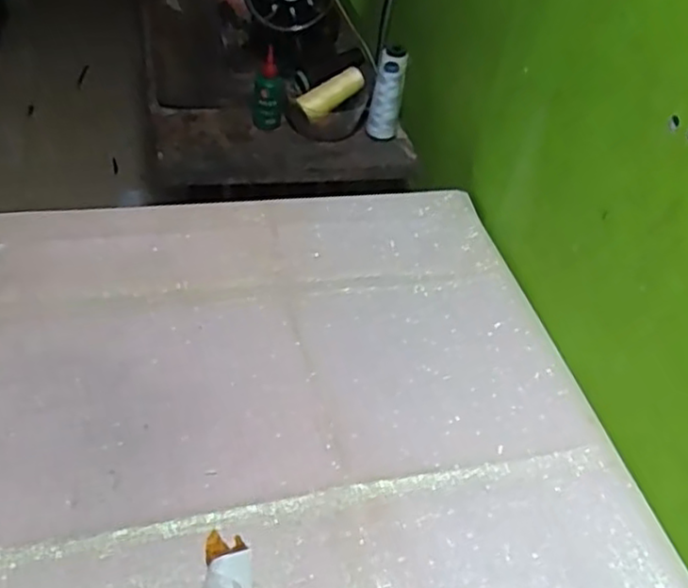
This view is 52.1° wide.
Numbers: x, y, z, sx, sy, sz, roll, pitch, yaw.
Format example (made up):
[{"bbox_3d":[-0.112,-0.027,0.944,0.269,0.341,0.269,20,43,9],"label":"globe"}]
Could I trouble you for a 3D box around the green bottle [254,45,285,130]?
[{"bbox_3d":[-0.113,-0.302,1.043,0.046,0.117,0.040,1,44,-9],"label":"green bottle"}]

